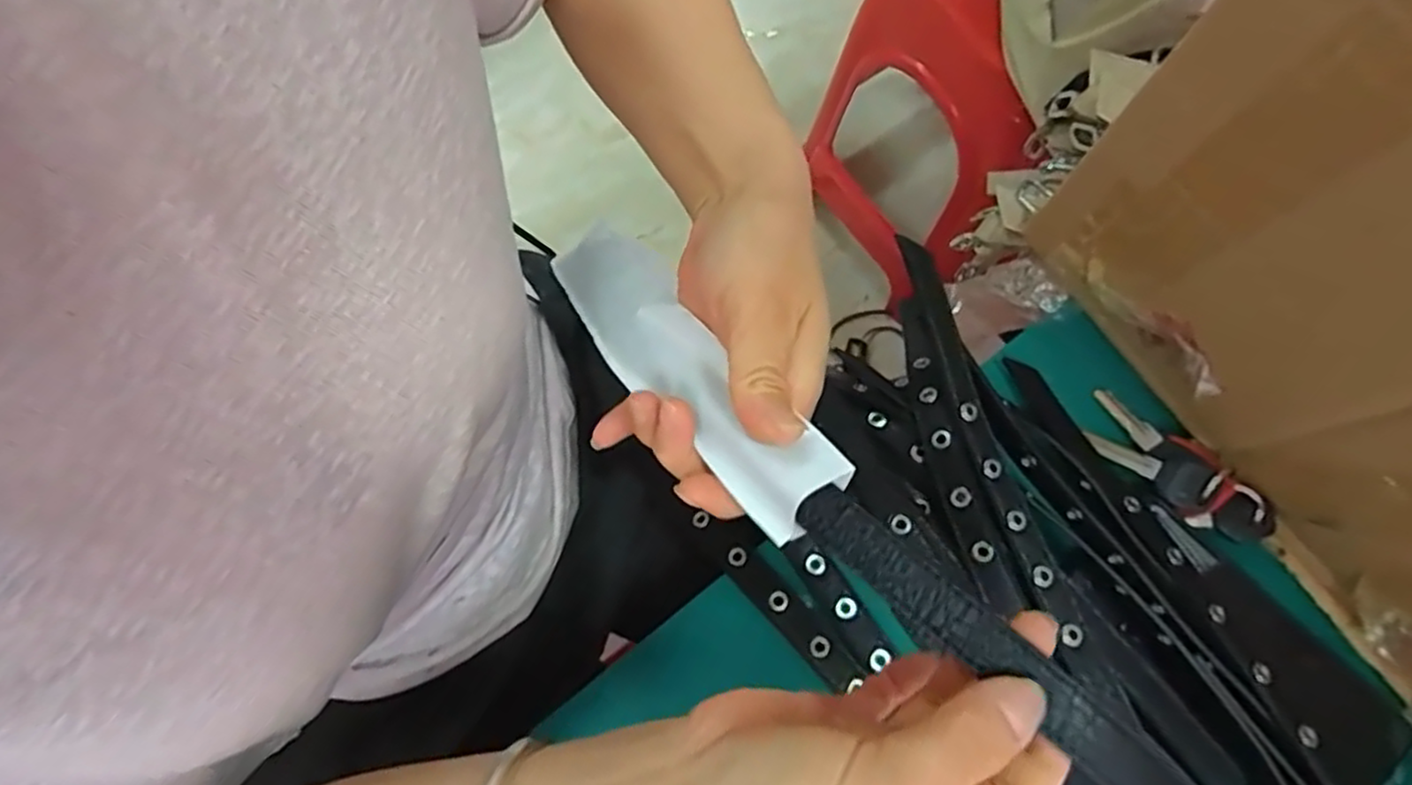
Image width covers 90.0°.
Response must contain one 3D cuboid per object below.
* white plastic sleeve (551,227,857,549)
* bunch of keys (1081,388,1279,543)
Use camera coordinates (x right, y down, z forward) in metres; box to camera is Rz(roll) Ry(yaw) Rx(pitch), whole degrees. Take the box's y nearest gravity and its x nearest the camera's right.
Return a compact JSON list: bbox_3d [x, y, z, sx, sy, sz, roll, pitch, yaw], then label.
[{"bbox_3d":[-0.022,-0.026,0.322,0.049,0.028,0.238,-33,42,-7],"label":"white plastic sleeve"},{"bbox_3d":[0.255,0.042,0.380,0.036,0.027,0.104,-44,78,-9],"label":"bunch of keys"}]

